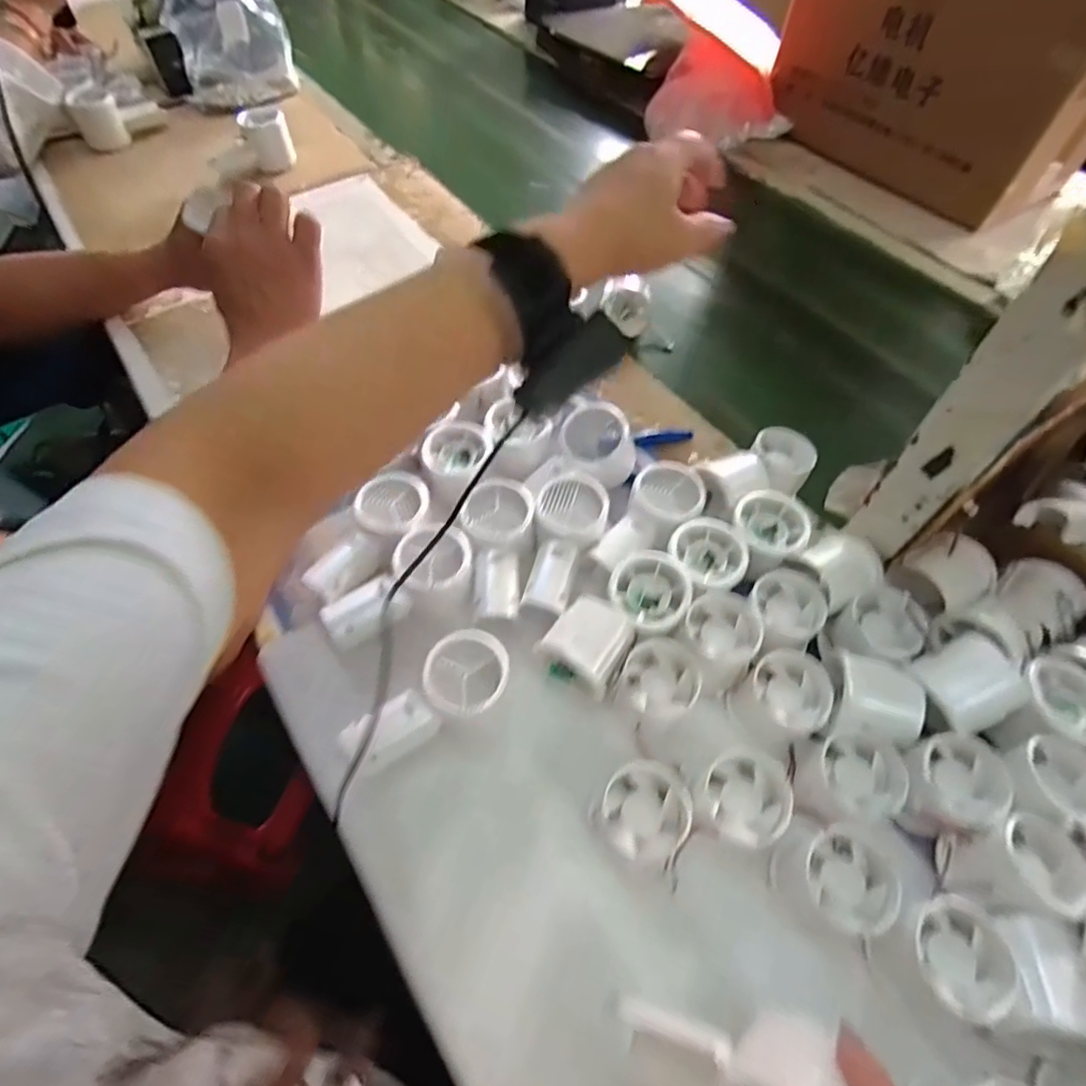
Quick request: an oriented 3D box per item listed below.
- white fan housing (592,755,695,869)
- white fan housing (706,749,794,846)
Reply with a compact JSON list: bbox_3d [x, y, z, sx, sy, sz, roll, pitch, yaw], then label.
[{"bbox_3d":[0.062,0.166,0.357,0.051,0.031,0.055,0,57,0],"label":"white fan housing"},{"bbox_3d":[0.125,0.158,0.362,0.052,0.036,0.050,0,57,0],"label":"white fan housing"}]

